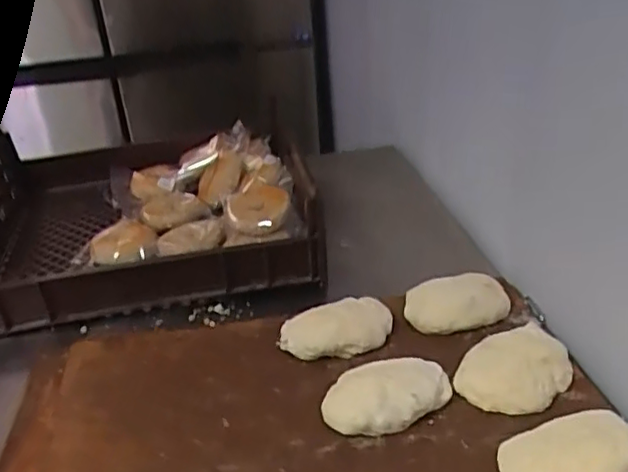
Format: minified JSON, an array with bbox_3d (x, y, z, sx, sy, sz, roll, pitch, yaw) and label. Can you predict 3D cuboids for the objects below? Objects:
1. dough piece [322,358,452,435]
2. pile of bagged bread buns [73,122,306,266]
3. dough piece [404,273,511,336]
[{"bbox_3d":[0.081,0.179,0.711,0.141,0.047,0.078,-8,30,-7],"label":"dough piece"},{"bbox_3d":[-0.210,-0.067,1.060,0.343,0.083,0.367,-9,30,-8],"label":"pile of bagged bread buns"},{"bbox_3d":[0.189,0.089,0.838,0.137,0.049,0.082,-6,30,-3],"label":"dough piece"}]

